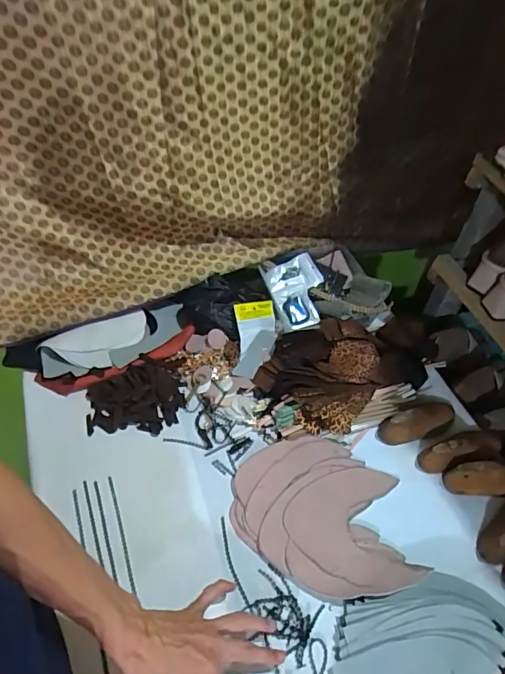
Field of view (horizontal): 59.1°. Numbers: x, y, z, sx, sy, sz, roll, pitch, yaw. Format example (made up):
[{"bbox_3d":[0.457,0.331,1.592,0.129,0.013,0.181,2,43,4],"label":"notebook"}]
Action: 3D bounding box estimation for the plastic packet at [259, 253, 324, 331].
[{"bbox_3d":[0.085,-0.084,0.847,0.100,0.020,0.145,-14,73,-8],"label":"plastic packet"}]

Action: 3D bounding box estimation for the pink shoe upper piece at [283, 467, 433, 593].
[{"bbox_3d":[0.131,0.257,0.614,0.166,0.022,0.167,2,44,-4],"label":"pink shoe upper piece"}]

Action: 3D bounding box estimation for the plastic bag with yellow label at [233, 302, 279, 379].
[{"bbox_3d":[0.007,0.003,0.780,0.079,0.012,0.135,5,78,-24],"label":"plastic bag with yellow label"}]

